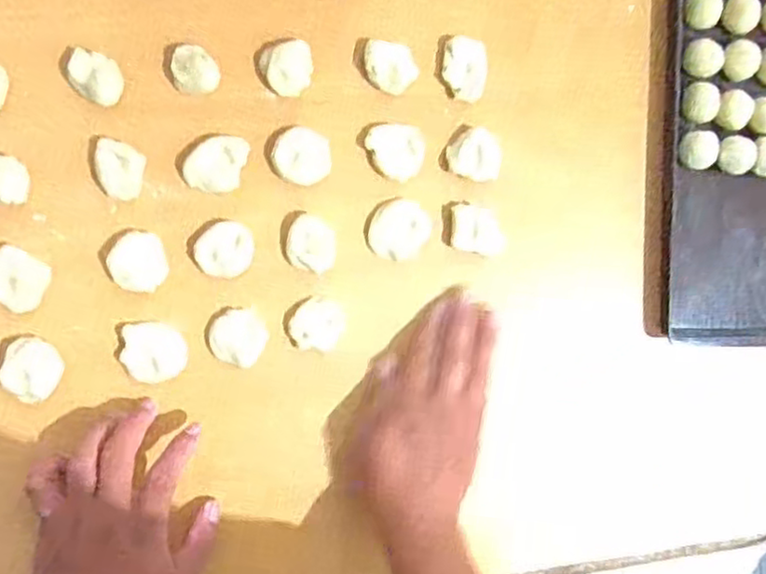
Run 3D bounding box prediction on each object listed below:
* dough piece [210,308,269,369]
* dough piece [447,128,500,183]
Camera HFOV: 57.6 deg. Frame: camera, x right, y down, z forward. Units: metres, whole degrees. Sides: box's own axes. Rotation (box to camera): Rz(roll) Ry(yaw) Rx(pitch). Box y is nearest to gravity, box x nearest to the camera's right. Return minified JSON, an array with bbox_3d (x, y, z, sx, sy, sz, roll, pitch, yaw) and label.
[{"bbox_3d":[-0.105,0.036,0.512,0.039,0.011,0.040,0,93,-9],"label":"dough piece"},{"bbox_3d":[0.070,-0.100,0.525,0.037,0.015,0.039,0,93,-9],"label":"dough piece"}]

